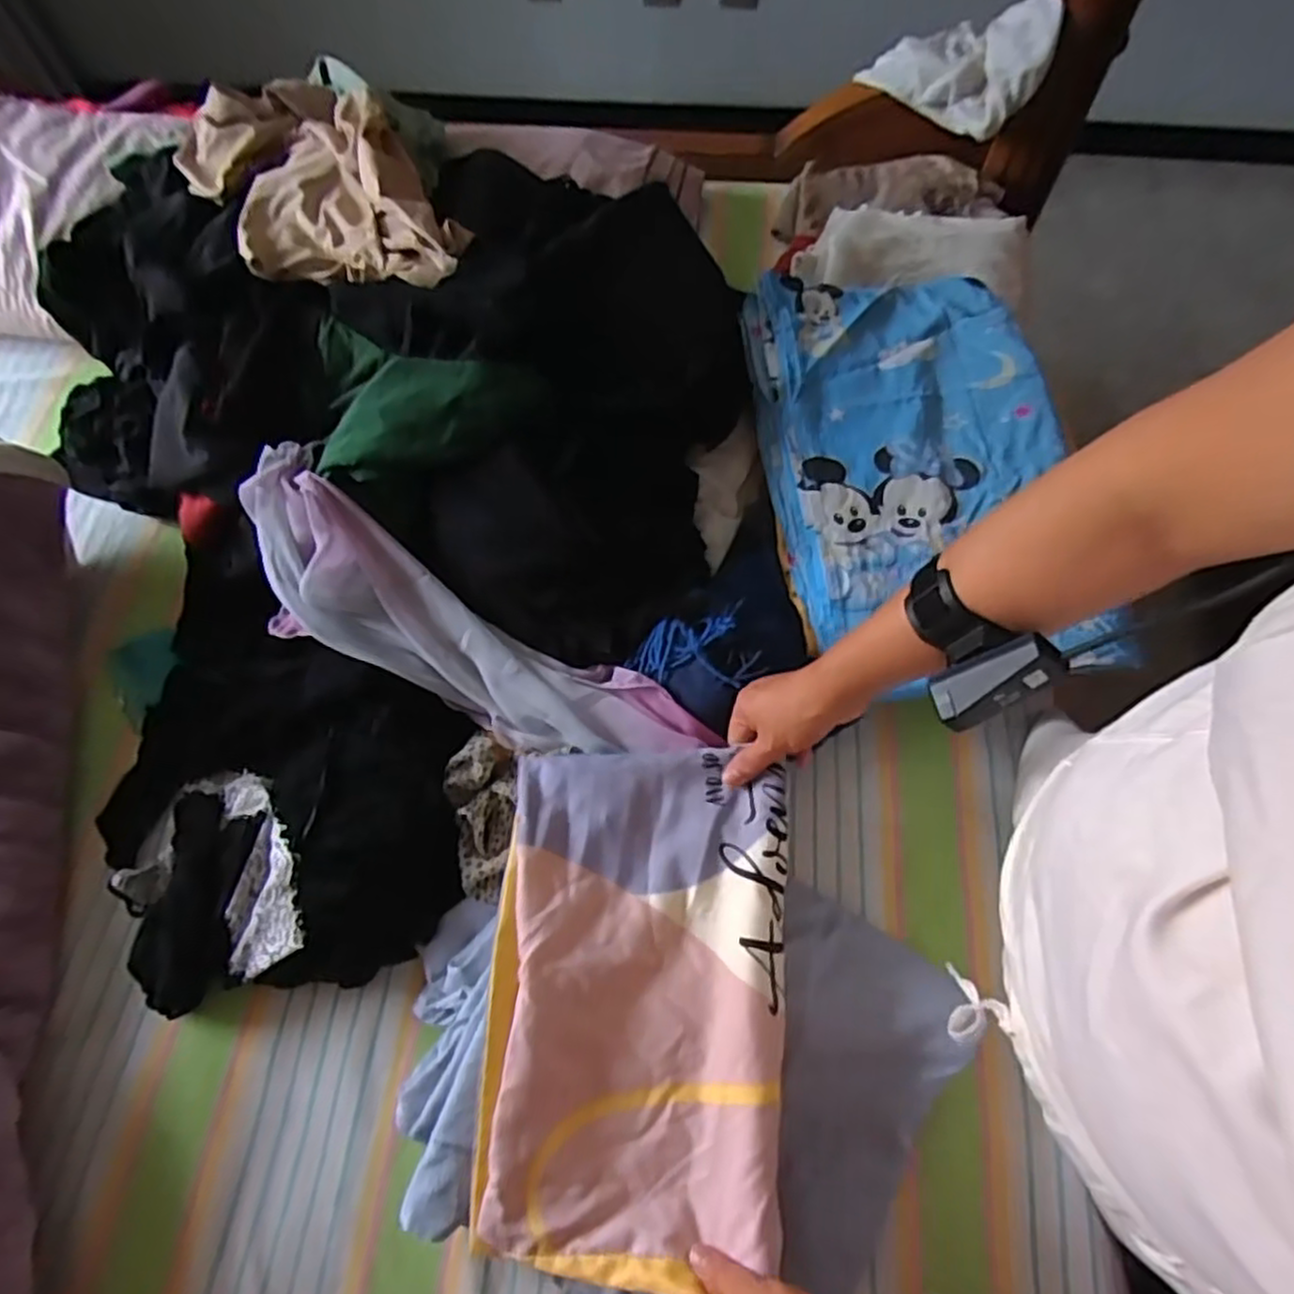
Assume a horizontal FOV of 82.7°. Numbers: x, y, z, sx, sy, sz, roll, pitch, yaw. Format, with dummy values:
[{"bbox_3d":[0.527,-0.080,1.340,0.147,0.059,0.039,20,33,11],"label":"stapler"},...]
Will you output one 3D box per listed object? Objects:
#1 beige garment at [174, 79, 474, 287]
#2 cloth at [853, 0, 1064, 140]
[{"bbox_3d":[-0.355,-0.491,0.766,0.193,0.092,0.413,-33,68,-13],"label":"beige garment"},{"bbox_3d":[0.390,-0.709,0.923,0.228,0.127,0.046,4,28,31],"label":"cloth"}]

